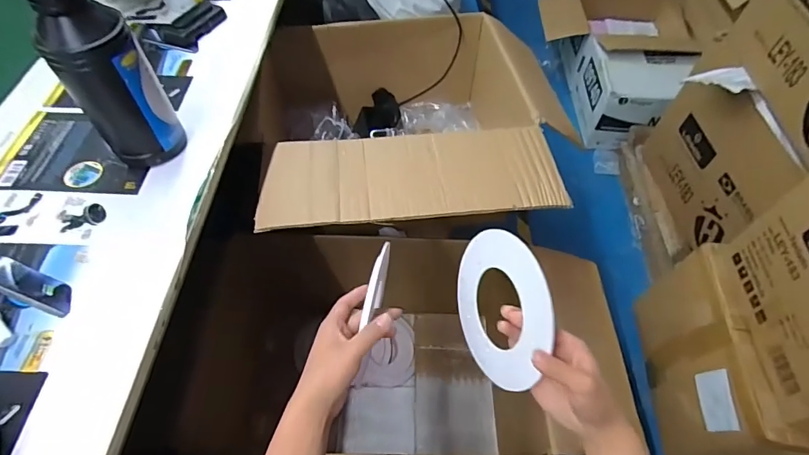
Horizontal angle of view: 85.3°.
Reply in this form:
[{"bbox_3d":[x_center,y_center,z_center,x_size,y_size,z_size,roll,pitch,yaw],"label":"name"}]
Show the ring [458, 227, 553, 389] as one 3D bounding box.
[{"bbox_3d":[0.118,0.098,0.556,0.006,0.181,0.185,-3,38,-24],"label":"ring"}]

